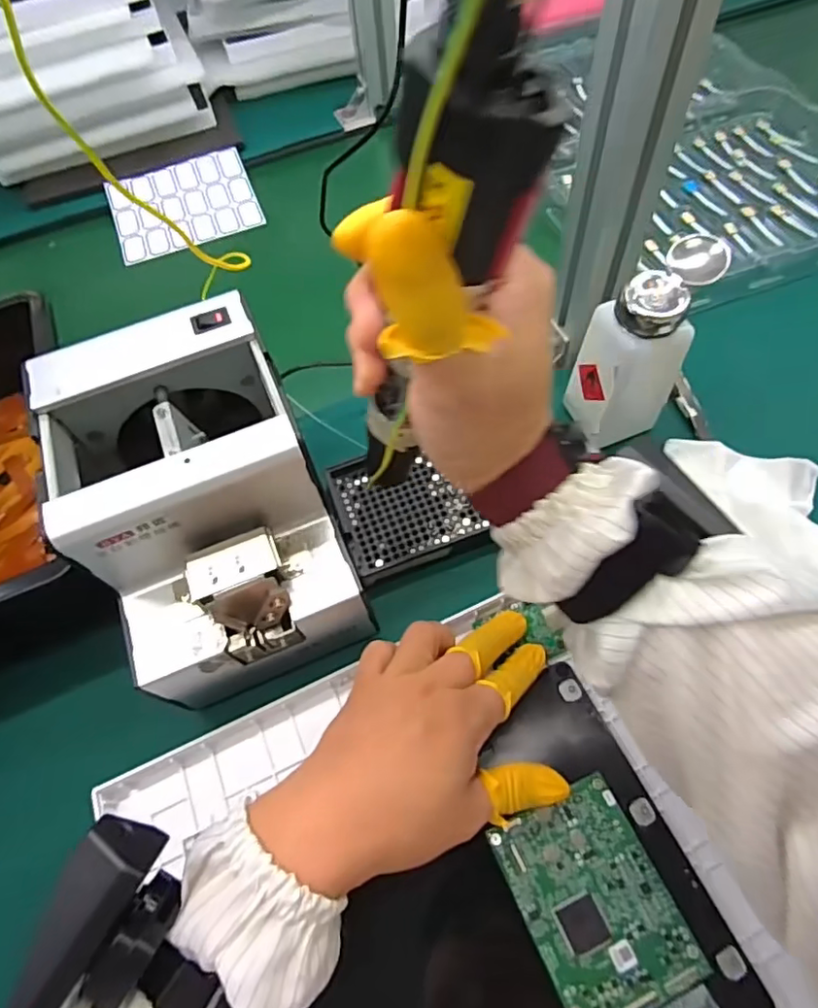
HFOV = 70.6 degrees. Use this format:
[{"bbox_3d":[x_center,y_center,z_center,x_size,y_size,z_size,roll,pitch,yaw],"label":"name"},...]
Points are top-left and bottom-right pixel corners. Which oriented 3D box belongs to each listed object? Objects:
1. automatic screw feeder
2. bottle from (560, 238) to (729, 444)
[{"bbox_3d":[-0.117,0.001,0.345,0.126,0.146,0.184,-24,60,-9],"label":"automatic screw feeder"},{"bbox_3d":[0.155,-0.100,0.383,0.071,0.135,0.050,-16,59,-5],"label":"bottle"}]

